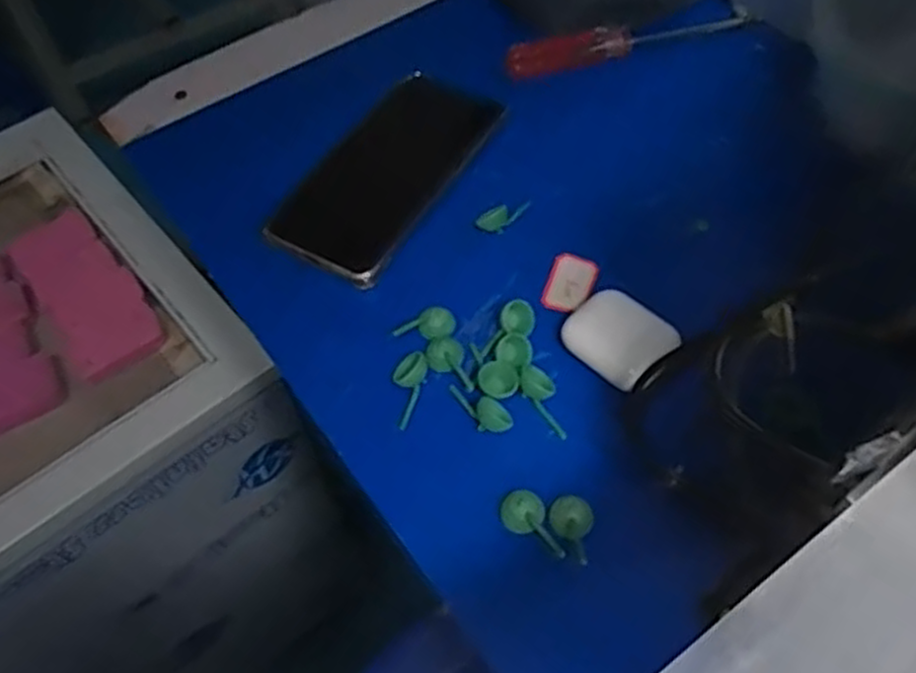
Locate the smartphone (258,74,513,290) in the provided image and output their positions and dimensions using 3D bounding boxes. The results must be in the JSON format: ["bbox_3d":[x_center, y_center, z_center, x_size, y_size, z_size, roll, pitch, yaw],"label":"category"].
[{"bbox_3d":[-0.045,-0.101,0.472,0.082,0.013,0.158,26,61,20],"label":"smartphone"}]

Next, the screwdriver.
[{"bbox_3d":[0.114,-0.203,0.532,0.172,0.018,0.026,-18,56,-8],"label":"screwdriver"}]

